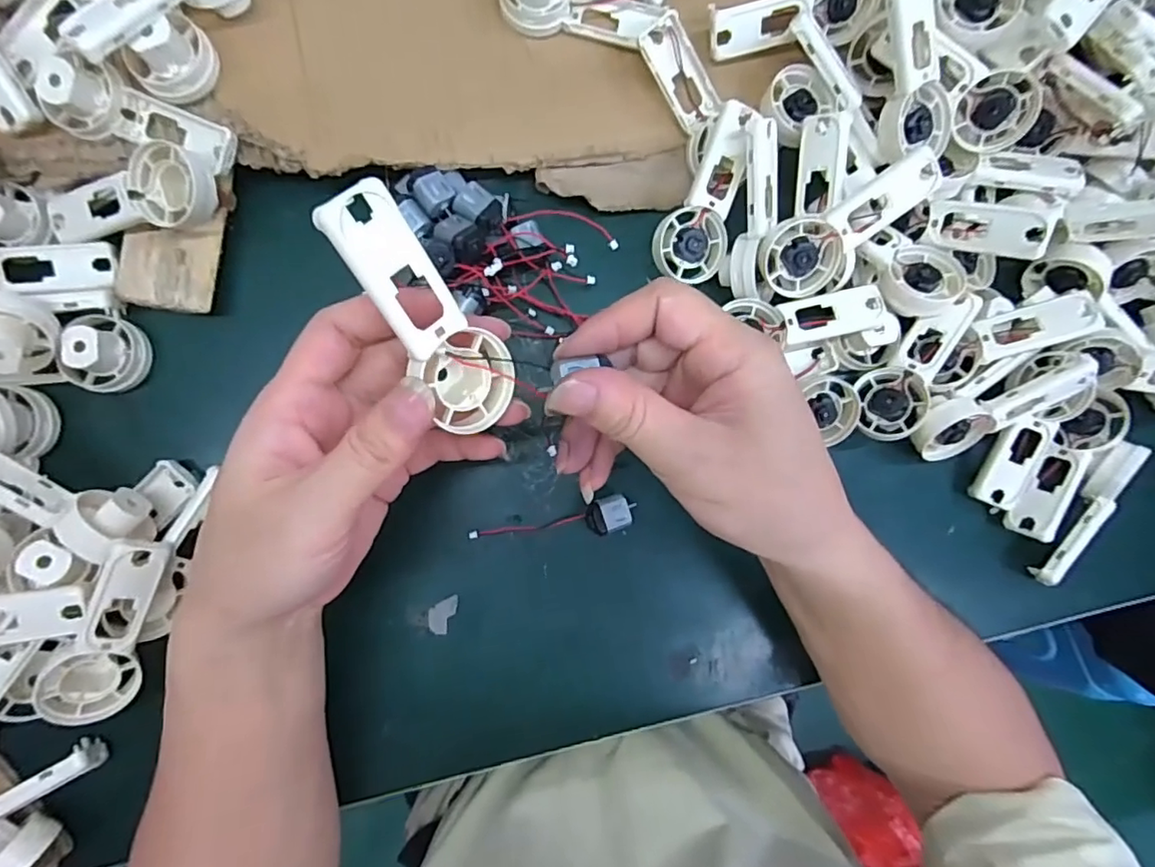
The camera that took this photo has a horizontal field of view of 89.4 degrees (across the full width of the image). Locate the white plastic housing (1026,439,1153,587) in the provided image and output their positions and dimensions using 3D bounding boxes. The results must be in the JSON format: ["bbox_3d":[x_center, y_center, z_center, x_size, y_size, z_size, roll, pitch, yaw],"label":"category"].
[{"bbox_3d":[0.290,0.045,0.333,0.023,0.016,0.091,26,96,-3],"label":"white plastic housing"}]

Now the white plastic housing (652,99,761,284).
[{"bbox_3d":[0.071,-0.129,0.317,0.041,0.014,0.092,19,107,-3],"label":"white plastic housing"}]

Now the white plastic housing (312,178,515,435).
[{"bbox_3d":[-0.054,-0.042,0.209,0.033,0.025,0.093,-35,133,-6],"label":"white plastic housing"}]

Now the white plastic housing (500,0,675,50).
[{"bbox_3d":[0.003,-0.235,0.314,0.088,0.027,0.033,4,87,-5],"label":"white plastic housing"}]

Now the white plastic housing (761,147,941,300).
[{"bbox_3d":[0.141,-0.108,0.304,0.093,0.019,0.040,-35,89,20],"label":"white plastic housing"}]

